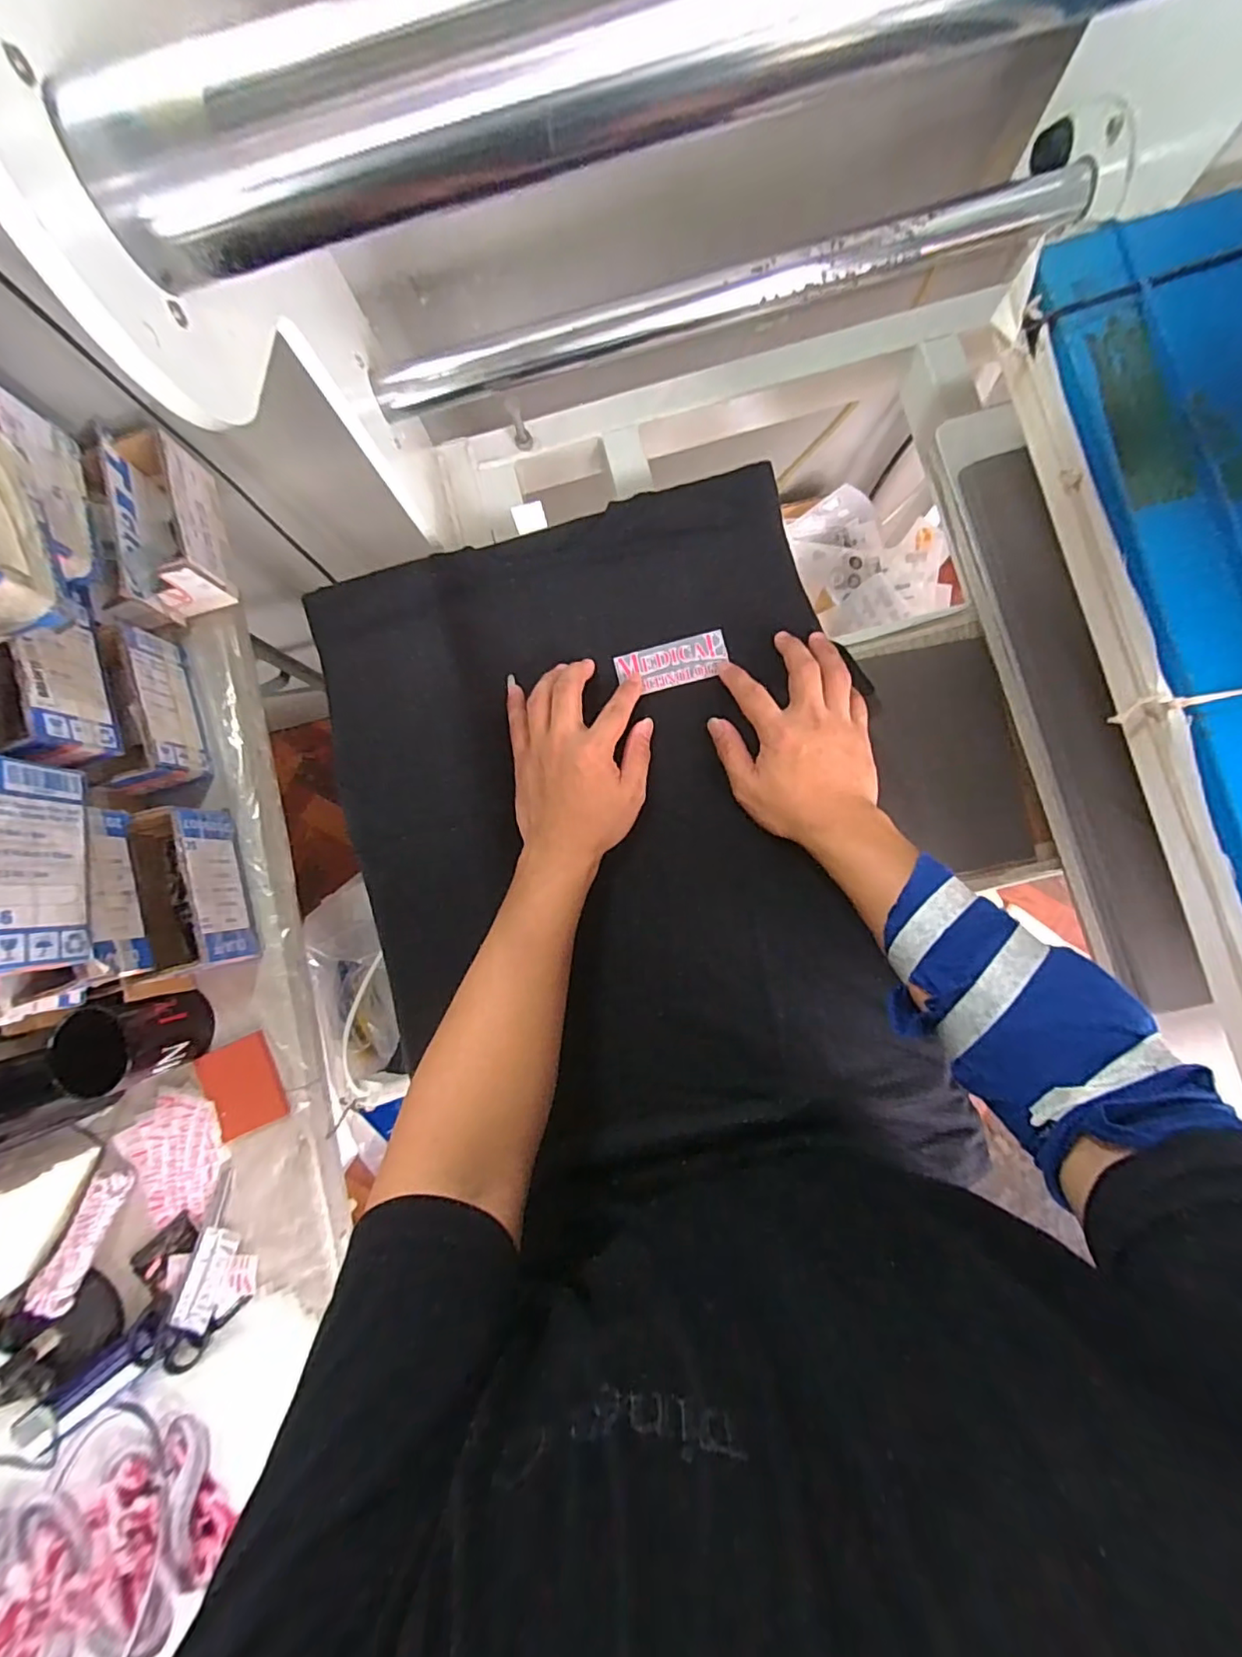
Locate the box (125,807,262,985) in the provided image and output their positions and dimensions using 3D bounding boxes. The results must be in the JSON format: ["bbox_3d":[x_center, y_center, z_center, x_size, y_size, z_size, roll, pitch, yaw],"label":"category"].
[{"bbox_3d":[-0.434,0.061,0.572,0.088,0.079,0.166,-11,84,2],"label":"box"}]

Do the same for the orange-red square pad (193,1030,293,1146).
[{"bbox_3d":[-0.386,0.264,0.586,0.075,0.009,0.089,-24,84,1],"label":"orange-red square pad"}]

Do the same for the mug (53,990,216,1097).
[{"bbox_3d":[-0.470,0.204,0.556,0.086,0.079,0.076,-14,84,2],"label":"mug"}]

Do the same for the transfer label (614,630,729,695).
[{"bbox_3d":[0.042,-0.133,0.465,0.089,0.006,0.038,-13,84,0],"label":"transfer label"}]

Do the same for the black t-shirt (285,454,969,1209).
[{"bbox_3d":[-0.004,0.011,0.451,0.396,0.028,0.542,-16,84,2],"label":"black t-shirt"}]

